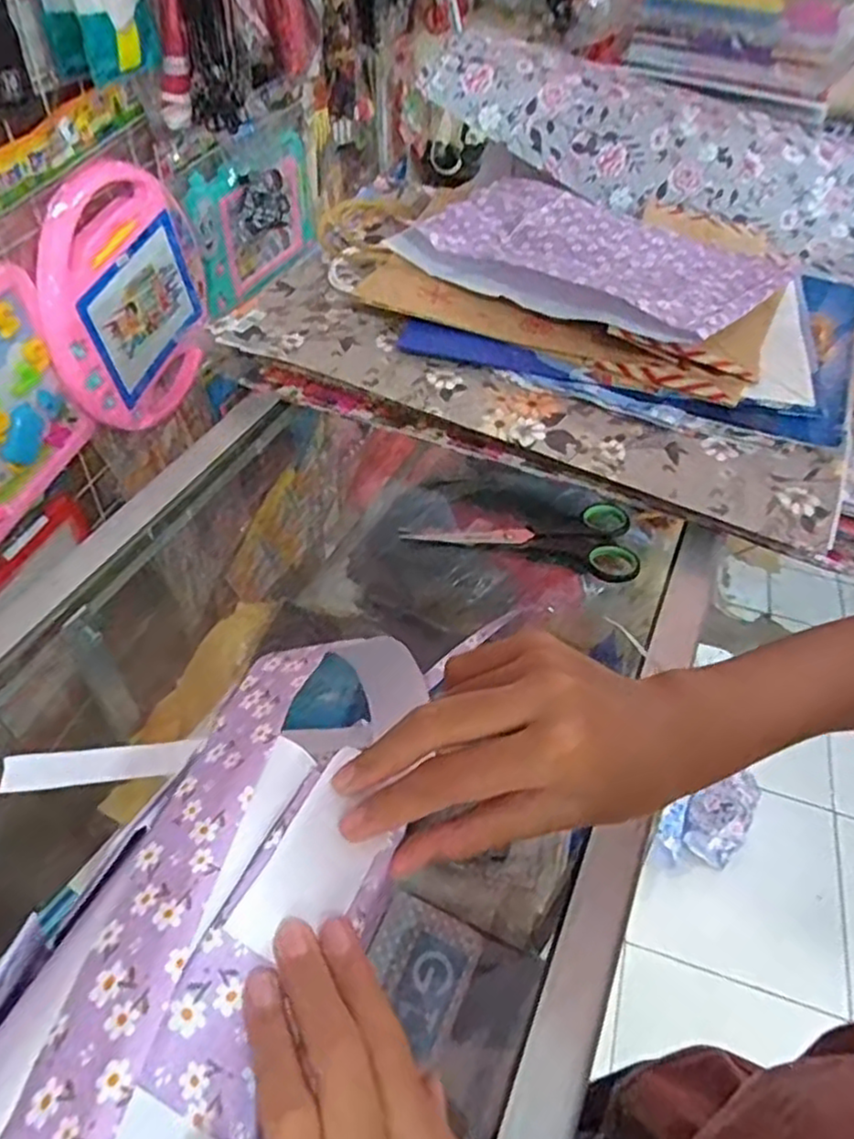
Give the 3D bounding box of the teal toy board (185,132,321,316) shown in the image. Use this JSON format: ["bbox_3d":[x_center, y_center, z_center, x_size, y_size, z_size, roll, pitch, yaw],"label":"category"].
[{"bbox_3d":[-0.237,-0.515,1.023,0.030,0.176,0.279,21,50,13],"label":"teal toy board"}]

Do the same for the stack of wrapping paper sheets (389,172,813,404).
[{"bbox_3d":[0.171,-0.266,0.617,0.376,0.043,0.195,32,55,24],"label":"stack of wrapping paper sheets"}]

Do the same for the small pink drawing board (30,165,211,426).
[{"bbox_3d":[-0.337,-0.311,0.817,0.052,0.252,0.280,13,48,6],"label":"small pink drawing board"}]

